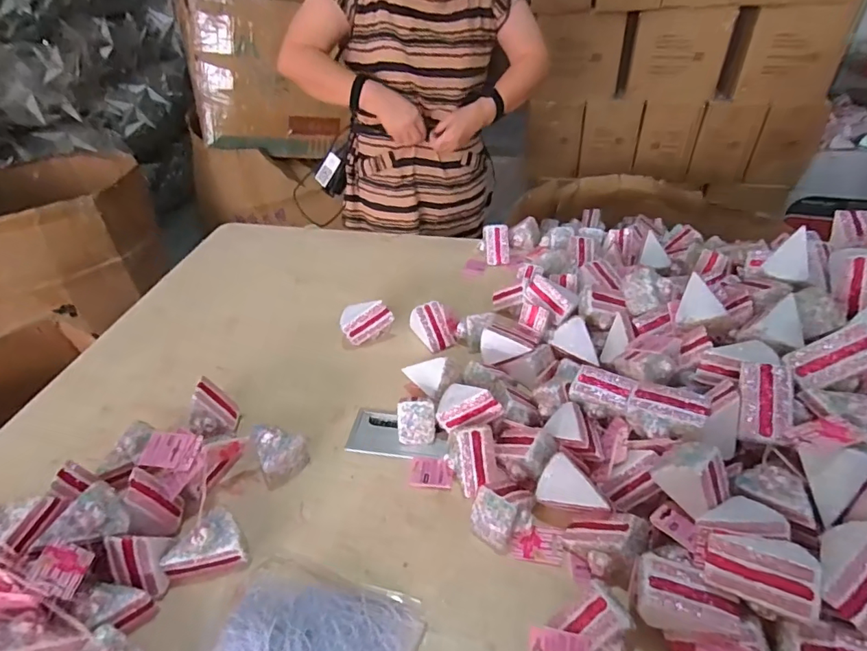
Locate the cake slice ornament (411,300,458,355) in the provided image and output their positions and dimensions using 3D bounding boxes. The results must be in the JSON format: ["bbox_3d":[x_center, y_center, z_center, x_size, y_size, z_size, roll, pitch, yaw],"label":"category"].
[{"bbox_3d":[0.007,-0.001,0.915,0.080,0.057,0.073,-16,41,-16],"label":"cake slice ornament"}]

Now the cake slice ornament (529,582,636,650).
[{"bbox_3d":[0.152,0.322,0.516,0.109,0.069,0.067,-18,41,-18],"label":"cake slice ornament"}]

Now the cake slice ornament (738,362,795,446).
[{"bbox_3d":[0.389,0.094,0.594,0.053,0.050,0.092,5,75,25],"label":"cake slice ornament"}]

